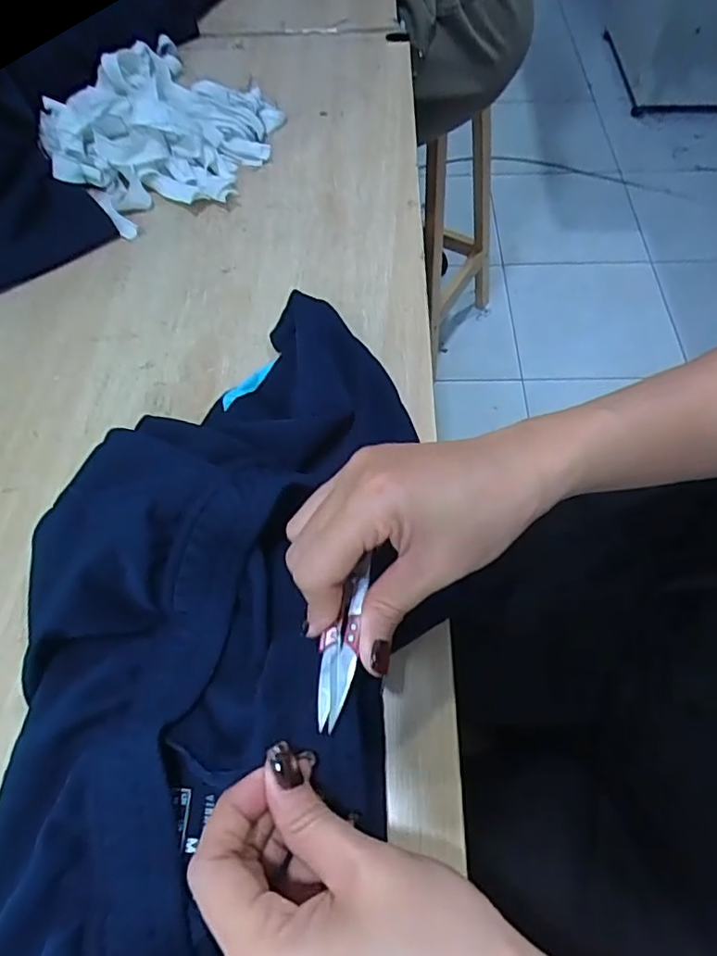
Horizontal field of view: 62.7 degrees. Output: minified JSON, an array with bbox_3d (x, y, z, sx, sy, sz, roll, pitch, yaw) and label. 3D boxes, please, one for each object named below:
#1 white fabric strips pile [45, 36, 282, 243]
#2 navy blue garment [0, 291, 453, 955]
[{"bbox_3d":[-0.182,-0.326,0.533,0.208,0.053,0.203,36,67,20],"label":"white fabric strips pile"},{"bbox_3d":[-0.077,0.105,0.285,0.184,0.050,0.507,4,58,0],"label":"navy blue garment"}]

